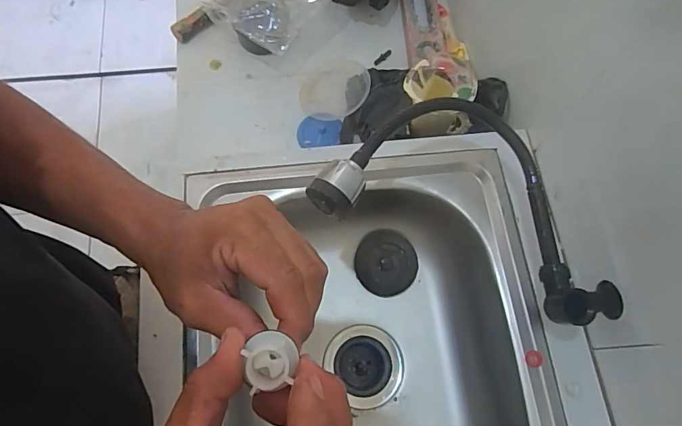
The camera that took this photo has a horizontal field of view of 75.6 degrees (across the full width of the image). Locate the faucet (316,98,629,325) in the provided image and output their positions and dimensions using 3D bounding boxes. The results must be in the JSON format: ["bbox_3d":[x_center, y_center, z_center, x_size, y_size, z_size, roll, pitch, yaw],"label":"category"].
[{"bbox_3d":[0.154,-0.021,0.472,0.337,0.087,0.191,21,71,5],"label":"faucet"}]

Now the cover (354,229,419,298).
[{"bbox_3d":[0.066,0.074,0.646,0.089,0.004,0.093,5,86,5],"label":"cover"}]

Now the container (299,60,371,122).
[{"bbox_3d":[-0.012,-0.212,0.744,0.114,0.032,0.126,1,71,-2],"label":"container"}]

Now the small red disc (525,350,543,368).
[{"bbox_3d":[0.216,0.163,0.492,0.015,0.011,0.018,-9,71,-5],"label":"small red disc"}]

